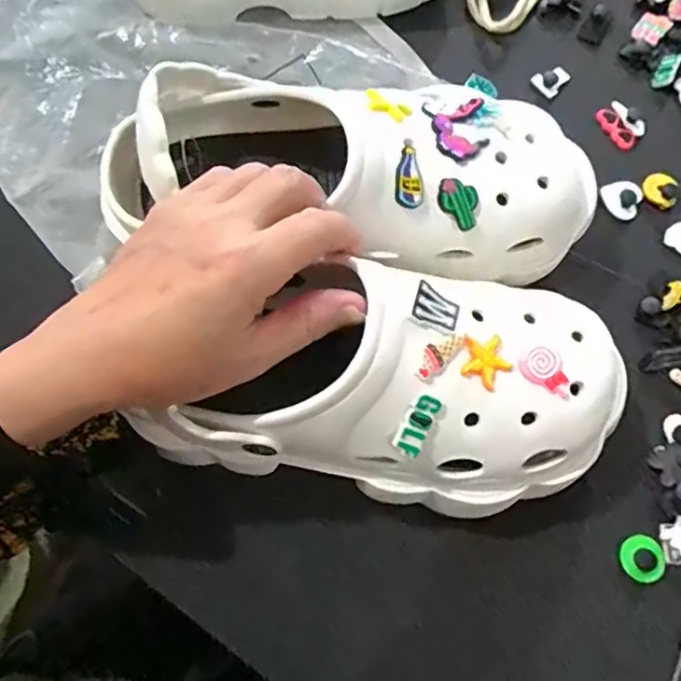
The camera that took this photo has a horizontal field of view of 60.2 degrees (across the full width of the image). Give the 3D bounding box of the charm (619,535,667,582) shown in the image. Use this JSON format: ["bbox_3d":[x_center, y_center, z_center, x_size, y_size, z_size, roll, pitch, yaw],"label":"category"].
[{"bbox_3d":[0.166,0.120,0.322,0.023,0.004,0.024,1,71,-2],"label":"charm"}]

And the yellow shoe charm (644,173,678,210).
[{"bbox_3d":[0.218,-0.102,0.400,0.024,0.007,0.021,31,73,8],"label":"yellow shoe charm"}]

